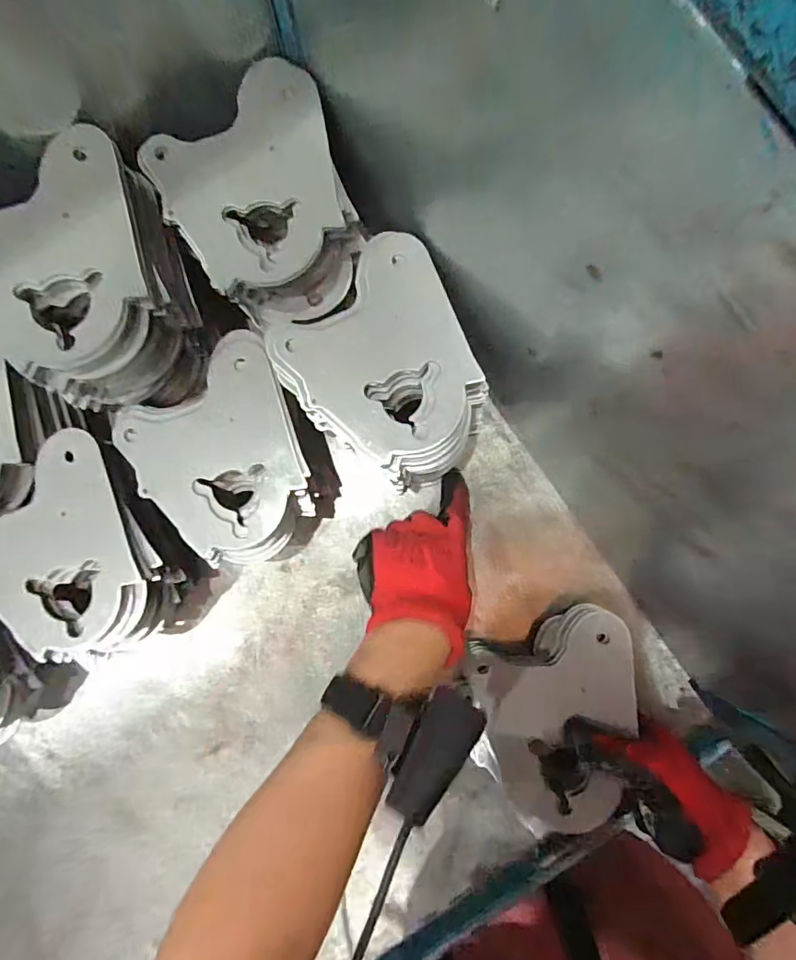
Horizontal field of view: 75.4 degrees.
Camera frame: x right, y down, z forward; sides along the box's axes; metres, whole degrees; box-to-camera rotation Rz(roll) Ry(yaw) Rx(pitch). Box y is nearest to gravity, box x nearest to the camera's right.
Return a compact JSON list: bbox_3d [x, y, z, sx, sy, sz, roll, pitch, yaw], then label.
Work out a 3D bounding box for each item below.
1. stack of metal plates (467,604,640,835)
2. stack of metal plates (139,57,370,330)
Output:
[{"bbox_3d":[0.133,0.189,0.411,0.129,0.040,0.144,-19,74,3],"label":"stack of metal plates"},{"bbox_3d":[-0.096,-0.198,0.382,0.131,0.051,0.168,-26,87,-1],"label":"stack of metal plates"}]

